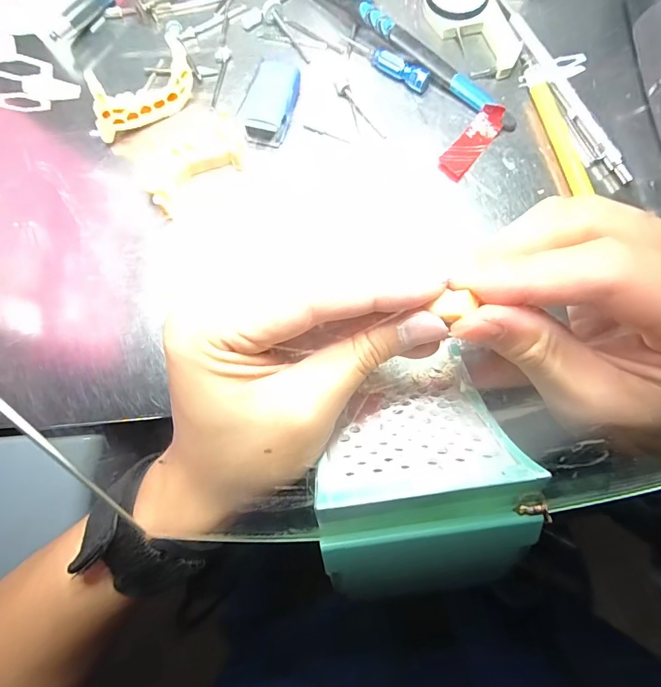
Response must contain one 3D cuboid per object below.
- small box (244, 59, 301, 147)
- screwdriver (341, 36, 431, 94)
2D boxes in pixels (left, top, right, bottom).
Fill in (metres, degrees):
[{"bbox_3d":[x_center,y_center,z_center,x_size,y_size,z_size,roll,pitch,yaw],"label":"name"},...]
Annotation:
[{"bbox_3d":[-0.032,-0.136,0.230,0.021,0.017,0.048,11,80,3],"label":"small box"},{"bbox_3d":[0.032,-0.168,0.238,0.060,0.011,0.009,37,82,8],"label":"screwdriver"}]

